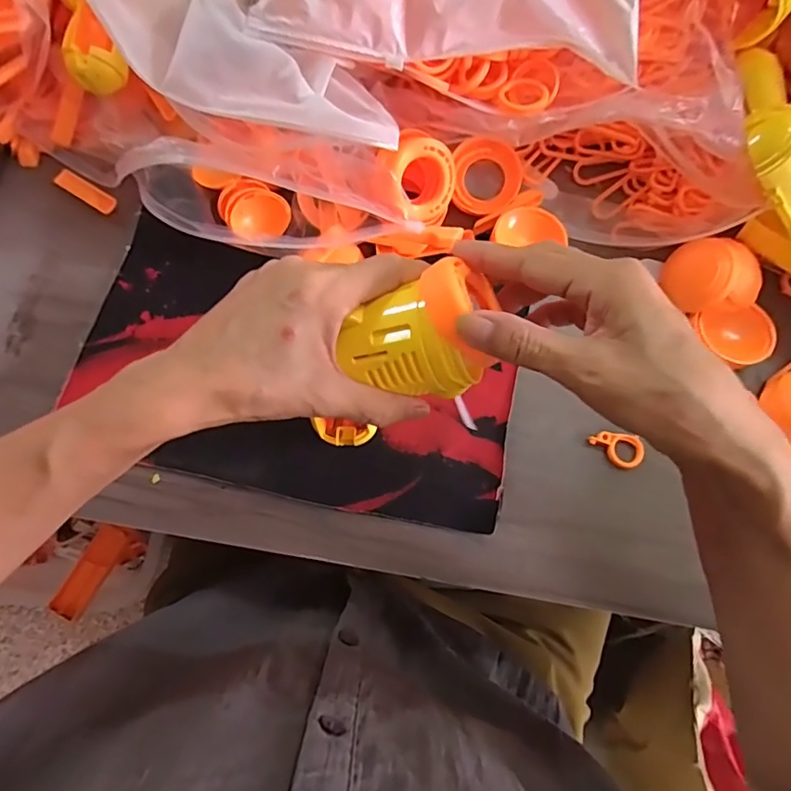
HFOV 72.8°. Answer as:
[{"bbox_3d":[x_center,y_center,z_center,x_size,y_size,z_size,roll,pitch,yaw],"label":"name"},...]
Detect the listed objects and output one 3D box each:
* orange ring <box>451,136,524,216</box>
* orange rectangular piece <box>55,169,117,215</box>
[{"bbox_3d":[0.071,-0.173,0.428,0.056,0.016,0.056,1,103,5],"label":"orange ring"},{"bbox_3d":[-0.250,-0.165,0.434,0.056,0.007,0.016,33,78,7],"label":"orange rectangular piece"}]

